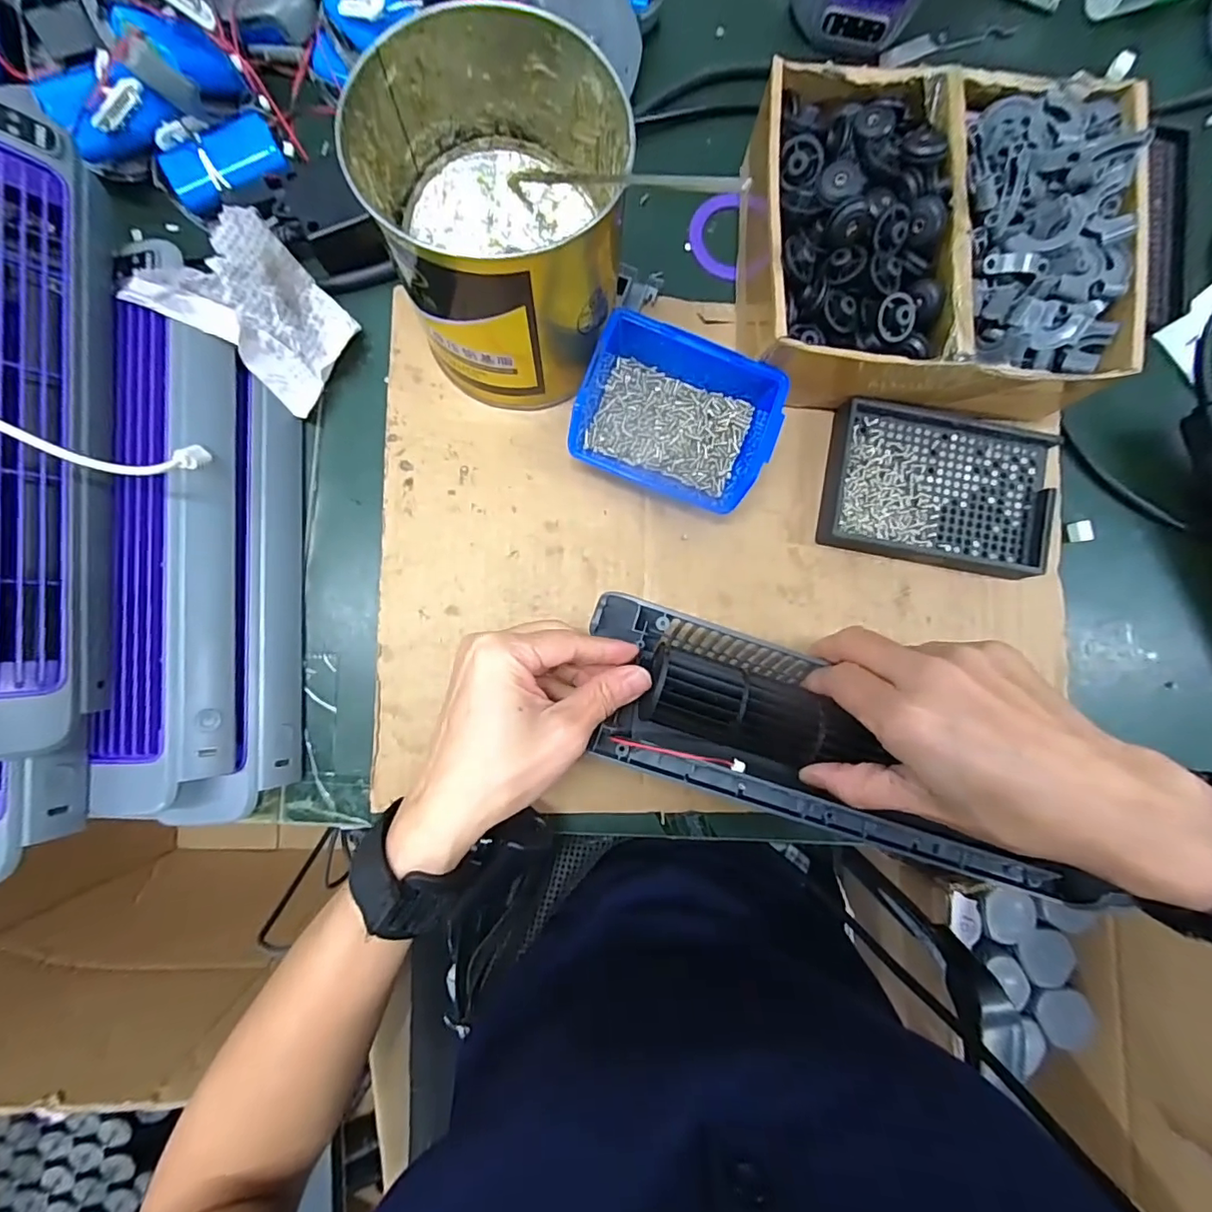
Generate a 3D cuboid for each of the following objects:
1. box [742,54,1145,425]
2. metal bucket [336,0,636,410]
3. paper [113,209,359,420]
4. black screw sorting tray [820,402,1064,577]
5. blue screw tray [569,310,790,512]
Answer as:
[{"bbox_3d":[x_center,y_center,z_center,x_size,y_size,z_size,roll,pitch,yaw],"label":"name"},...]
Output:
[{"bbox_3d":[0.192,-0.205,0.315,0.220,0.067,0.184,4,86,-4],"label":"box"},{"bbox_3d":[-0.053,-0.192,0.283,0.119,0.118,0.125,0,86,-4],"label":"metal bucket"},{"bbox_3d":[-0.195,-0.167,0.302,0.018,0.089,0.071,31,87,41],"label":"paper"},{"bbox_3d":[0.211,-0.074,0.345,0.139,0.026,0.095,8,86,-3],"label":"black screw sorting tray"},{"bbox_3d":[0.042,-0.113,0.321,0.110,0.047,0.087,22,85,-2],"label":"blue screw tray"}]

